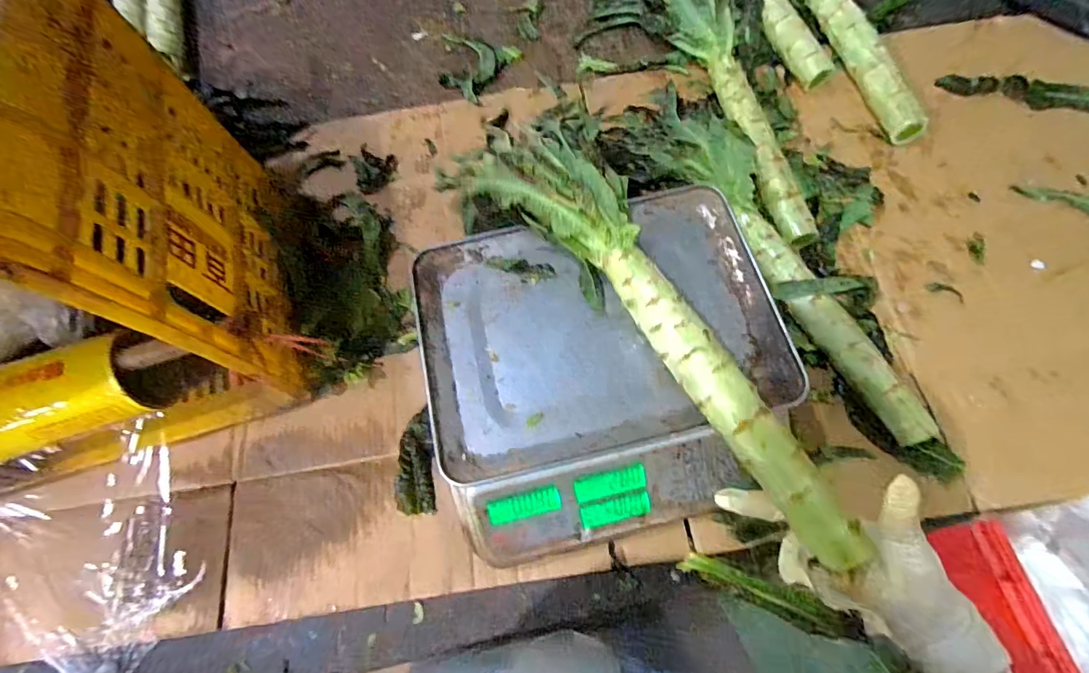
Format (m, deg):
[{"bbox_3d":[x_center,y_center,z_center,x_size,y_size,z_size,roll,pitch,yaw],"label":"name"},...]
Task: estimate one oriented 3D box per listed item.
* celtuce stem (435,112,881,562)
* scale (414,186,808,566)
[{"bbox_3d":[0.074,-0.035,0.401,0.114,0.057,0.462,-34,72,-9],"label":"celtuce stem"},{"bbox_3d":[0.059,0.037,0.468,0.333,0.118,0.313,-14,69,-2],"label":"scale"}]

